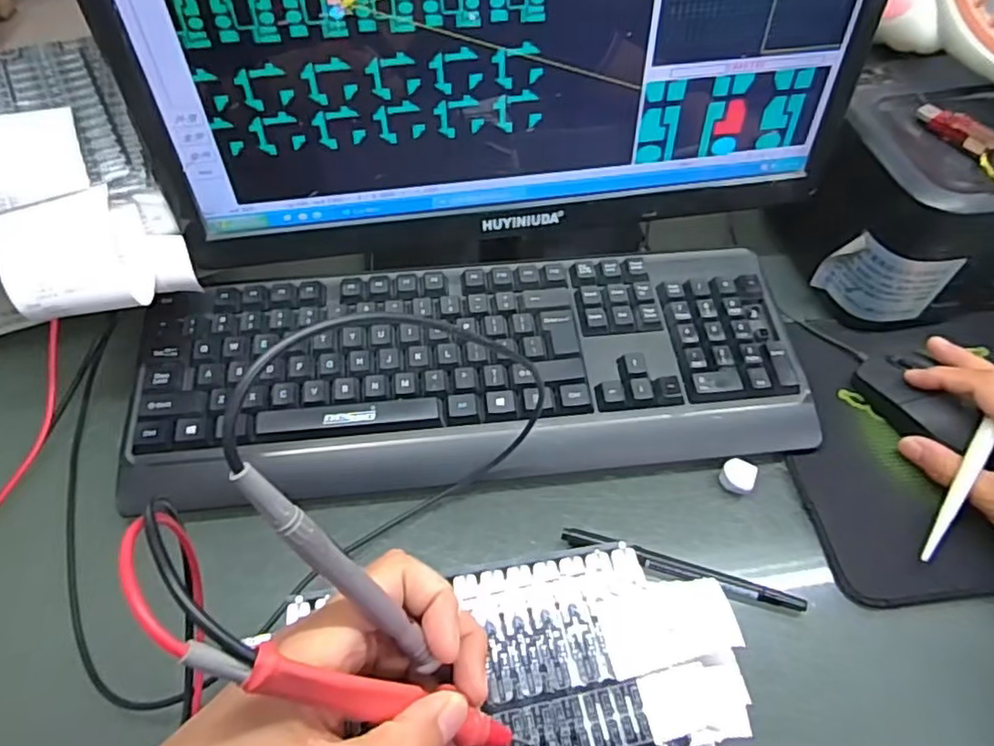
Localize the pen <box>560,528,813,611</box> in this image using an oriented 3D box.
[{"bbox_3d":[0.106,0.113,0.363,0.138,0.009,0.012,15,56,9],"label":"pen"}]

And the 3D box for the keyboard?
[{"bbox_3d":[-0.014,-0.003,0.419,0.424,0.040,0.153,-6,55,-5],"label":"keyboard"}]

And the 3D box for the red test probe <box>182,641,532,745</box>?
[{"bbox_3d":[-0.038,0.114,0.215,0.144,0.013,0.016,32,48,-31],"label":"red test probe"}]

